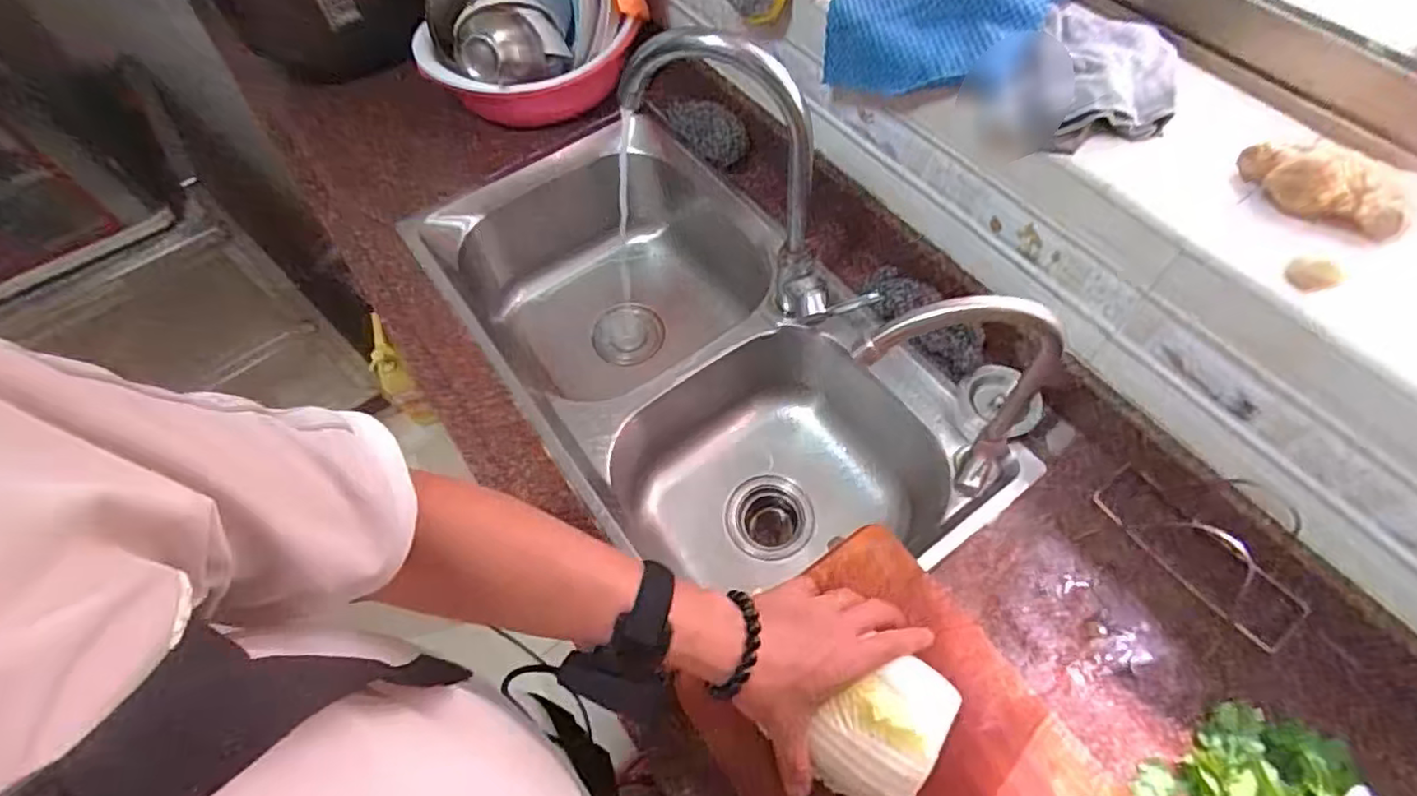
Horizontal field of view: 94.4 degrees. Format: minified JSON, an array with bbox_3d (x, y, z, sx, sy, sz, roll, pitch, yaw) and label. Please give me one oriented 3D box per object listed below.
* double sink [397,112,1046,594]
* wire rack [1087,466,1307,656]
[{"bbox_3d":[-0.019,-0.054,0.858,0.413,0.213,0.758,-35,65,-16],"label":"double sink"},{"bbox_3d":[0.437,0.115,0.558,0.077,0.107,0.172,-32,64,-15],"label":"wire rack"}]

